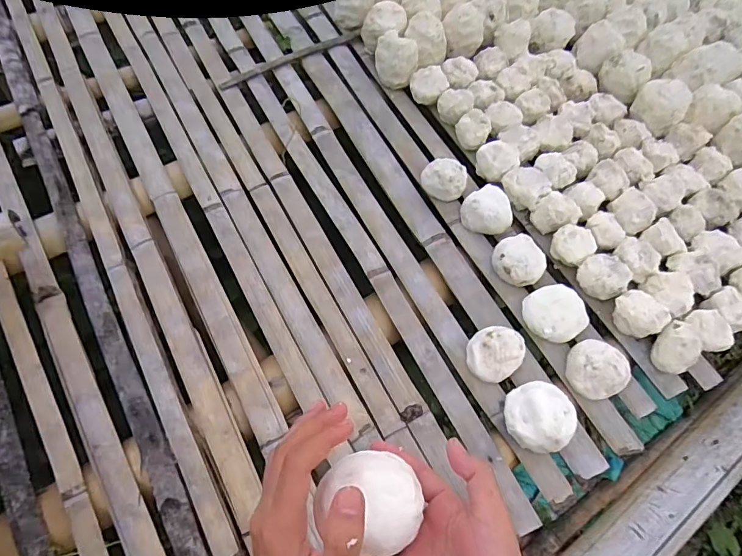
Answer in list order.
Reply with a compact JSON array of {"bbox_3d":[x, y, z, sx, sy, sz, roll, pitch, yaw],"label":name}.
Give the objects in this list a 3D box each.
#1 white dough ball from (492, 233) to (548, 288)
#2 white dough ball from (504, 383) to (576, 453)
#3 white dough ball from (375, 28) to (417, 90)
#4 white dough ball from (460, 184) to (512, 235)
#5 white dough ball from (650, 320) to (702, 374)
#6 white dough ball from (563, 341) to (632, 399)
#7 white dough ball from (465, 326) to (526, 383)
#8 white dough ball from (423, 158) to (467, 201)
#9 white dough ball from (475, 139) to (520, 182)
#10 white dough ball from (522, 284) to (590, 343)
[{"bbox_3d":[0.236,-0.028,0.747,0.080,0.049,0.079,2,60,-3],"label":"white dough ball"},{"bbox_3d":[0.229,0.190,0.644,0.087,0.048,0.087,2,60,-3],"label":"white dough ball"},{"bbox_3d":[0.051,-0.438,0.934,0.081,0.086,0.087,2,60,-3],"label":"white dough ball"},{"bbox_3d":[0.195,-0.112,0.793,0.080,0.049,0.079,2,60,-3],"label":"white dough ball"},{"bbox_3d":[0.445,0.104,0.689,0.059,0.050,0.068,-13,65,-9],"label":"white dough ball"},{"bbox_3d":[0.322,0.132,0.675,0.074,0.055,0.080,2,60,-3],"label":"white dough ball"},{"bbox_3d":[0.181,0.107,0.687,0.076,0.043,0.089,39,68,15],"label":"white dough ball"},{"bbox_3d":[0.130,-0.177,0.825,0.079,0.049,0.071,15,64,4],"label":"white dough ball"},{"bbox_3d":[0.227,-0.210,0.848,0.064,0.043,0.069,2,60,-3],"label":"white dough ball"},{"bbox_3d":[0.280,0.054,0.714,0.085,0.048,0.085,2,60,-3],"label":"white dough ball"}]

